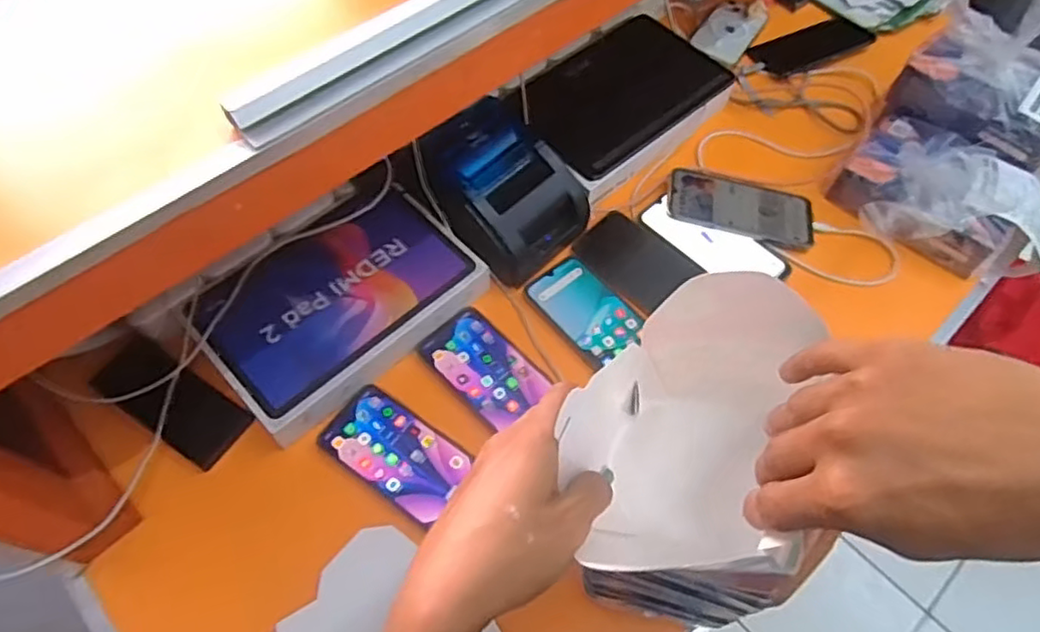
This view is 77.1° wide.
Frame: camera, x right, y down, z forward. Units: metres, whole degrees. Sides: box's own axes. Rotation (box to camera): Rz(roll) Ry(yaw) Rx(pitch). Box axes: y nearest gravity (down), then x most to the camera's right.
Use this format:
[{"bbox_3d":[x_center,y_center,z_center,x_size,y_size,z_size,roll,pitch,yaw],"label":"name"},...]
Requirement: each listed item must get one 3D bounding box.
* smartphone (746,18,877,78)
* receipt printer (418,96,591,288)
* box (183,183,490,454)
[{"bbox_3d":[0.401,-0.373,0.901,0.169,0.011,0.069,-21,62,-13],"label":"smartphone"},{"bbox_3d":[-0.024,-0.142,0.714,0.141,0.100,0.183,-38,67,-21],"label":"receipt printer"},{"bbox_3d":[-0.180,-0.017,0.668,0.260,0.042,0.173,-39,68,-21],"label":"box"}]

